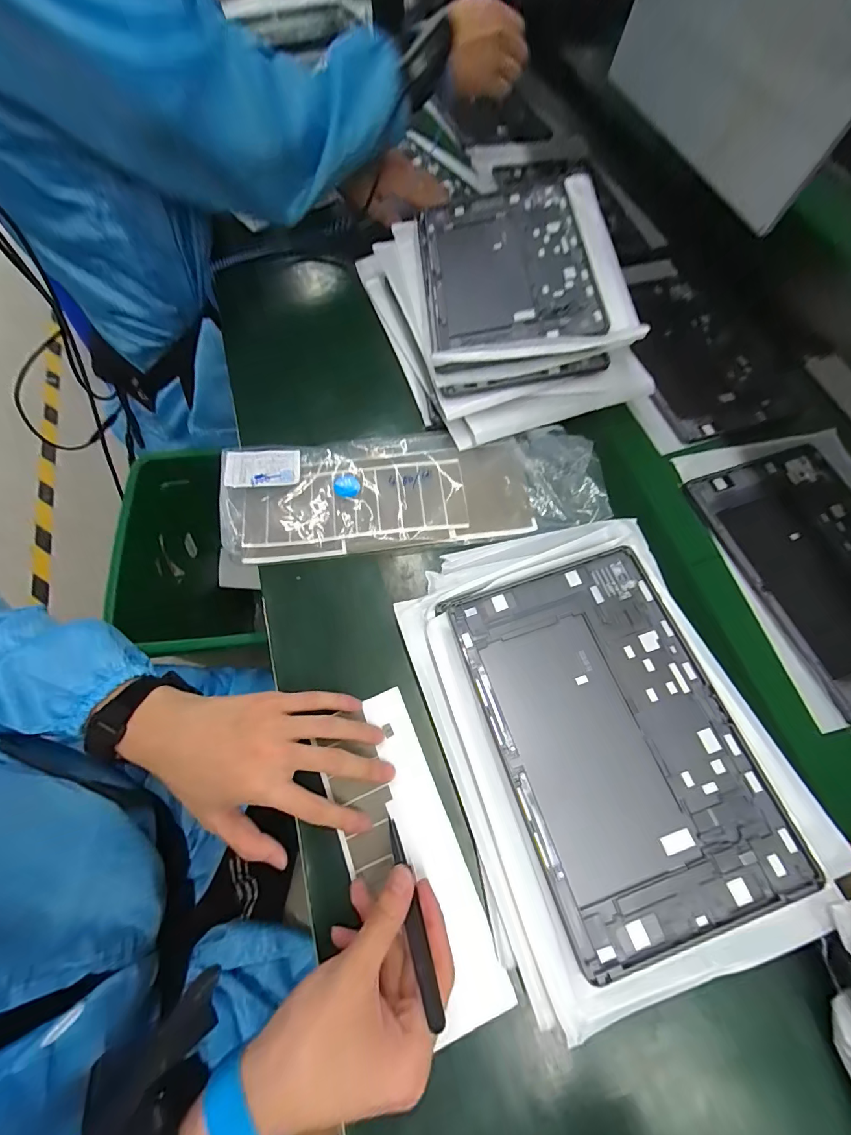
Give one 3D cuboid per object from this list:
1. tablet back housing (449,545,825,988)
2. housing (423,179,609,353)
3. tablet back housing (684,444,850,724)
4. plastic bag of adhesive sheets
[{"bbox_3d":[0.137,0.118,0.314,0.166,0.008,0.253,-18,68,-5],"label":"tablet back housing"},{"bbox_3d":[0.088,-0.334,0.464,0.171,0.013,0.251,-5,69,6],"label":"housing"},{"bbox_3d":[0.395,-0.002,0.414,0.173,0.008,0.251,-19,68,-9],"label":"tablet back housing"},{"bbox_3d":[-0.012,-0.083,0.424,0.359,0.036,0.124,-6,67,-4],"label":"plastic bag of adhesive sheets"}]

